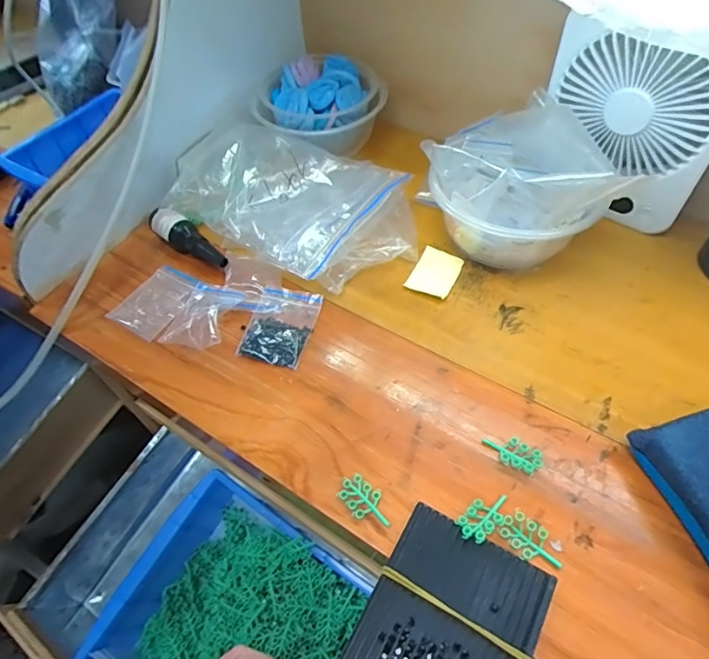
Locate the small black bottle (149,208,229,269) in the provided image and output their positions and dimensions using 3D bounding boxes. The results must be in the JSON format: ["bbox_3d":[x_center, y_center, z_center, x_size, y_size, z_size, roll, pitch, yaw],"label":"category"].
[{"bbox_3d":[-0.141,-0.077,0.422,0.083,0.021,0.025,35,61,8],"label":"small black bottle"}]

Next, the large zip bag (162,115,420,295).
[{"bbox_3d":[-0.043,-0.113,0.425,0.199,0.057,0.146,28,60,22],"label":"large zip bag"}]

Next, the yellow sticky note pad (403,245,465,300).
[{"bbox_3d":[0.068,-0.048,0.408,0.036,0.004,0.051,22,58,18],"label":"yellow sticky note pad"}]

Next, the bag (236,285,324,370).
[{"bbox_3d":[-0.057,-0.003,0.377,0.048,0.007,0.067,11,55,11],"label":"bag"}]

